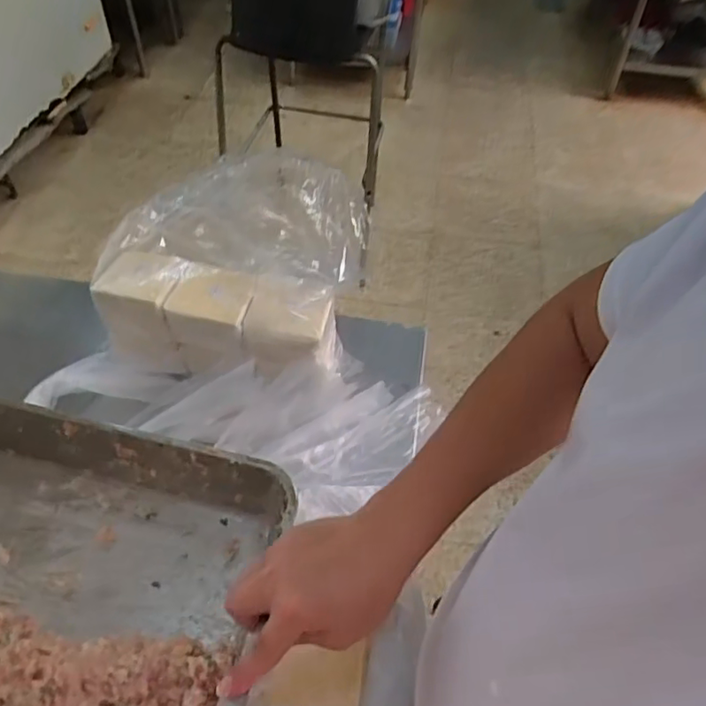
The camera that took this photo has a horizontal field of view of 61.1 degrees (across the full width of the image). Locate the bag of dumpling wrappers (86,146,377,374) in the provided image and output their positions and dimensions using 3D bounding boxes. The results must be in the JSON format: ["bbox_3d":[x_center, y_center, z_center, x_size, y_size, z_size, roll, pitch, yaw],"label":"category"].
[{"bbox_3d":[-0.144,-0.113,0.758,0.272,0.184,0.235,10,51,6],"label":"bag of dumpling wrappers"}]

